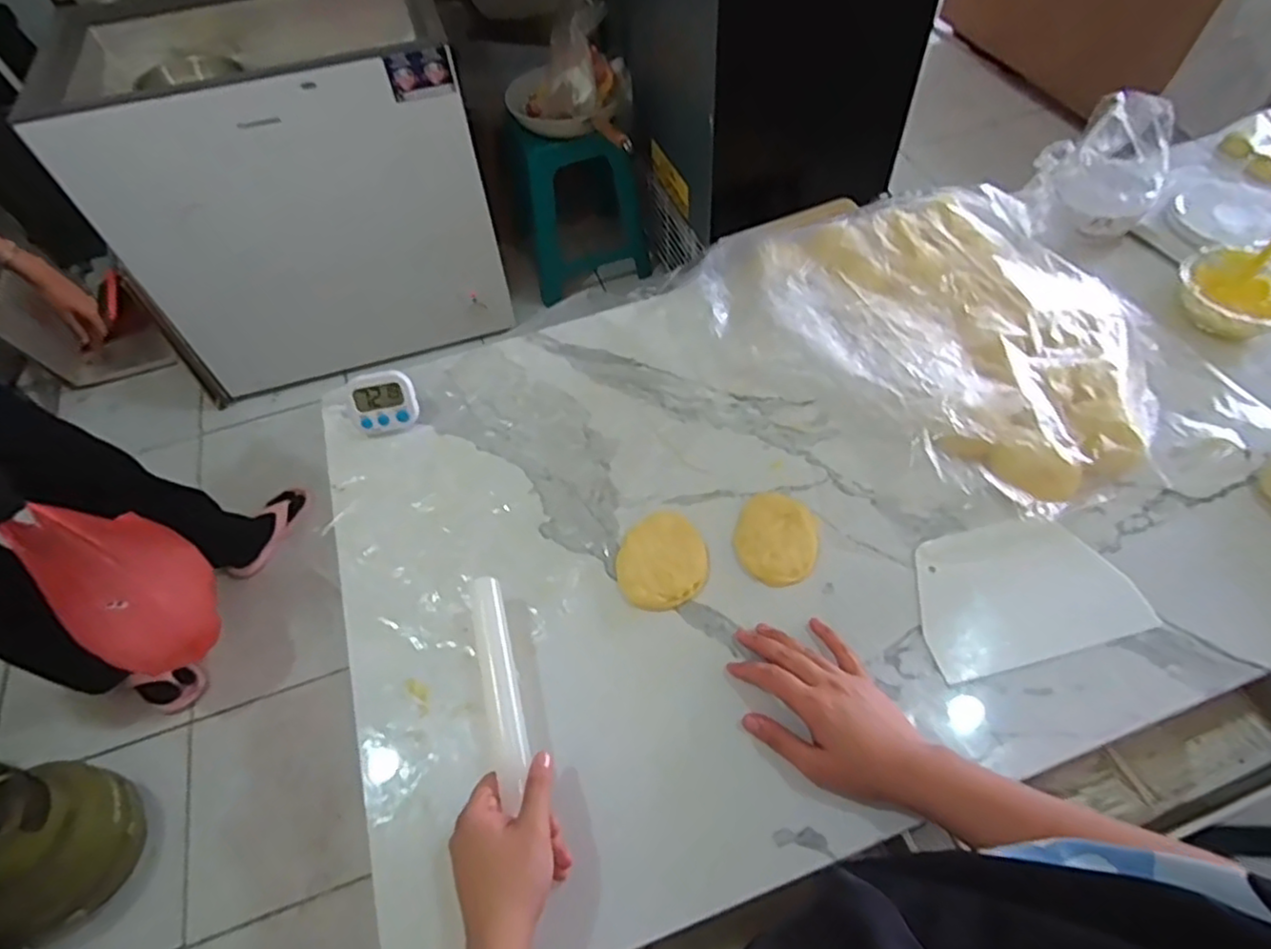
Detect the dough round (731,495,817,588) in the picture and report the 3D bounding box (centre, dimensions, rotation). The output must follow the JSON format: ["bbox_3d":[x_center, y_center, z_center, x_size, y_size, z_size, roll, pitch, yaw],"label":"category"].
[{"bbox_3d":[0.129,0.057,0.604,0.073,0.015,0.085,21,59,17],"label":"dough round"}]

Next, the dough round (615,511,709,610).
[{"bbox_3d":[0.024,0.076,0.600,0.078,0.018,0.091,3,56,6],"label":"dough round"}]

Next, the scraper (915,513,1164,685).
[{"bbox_3d":[0.327,0.098,0.568,0.182,0.010,0.116,-13,62,-4],"label":"scraper"}]

